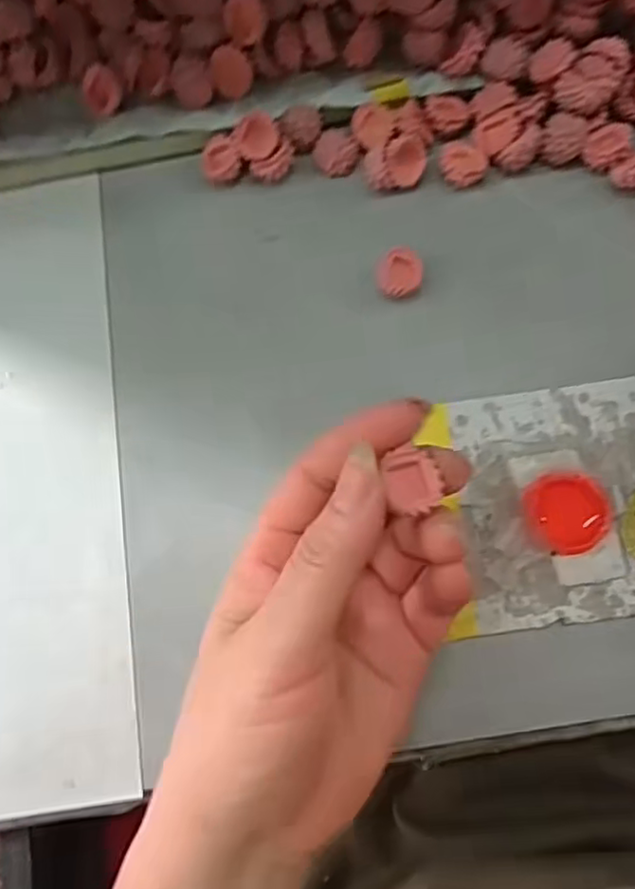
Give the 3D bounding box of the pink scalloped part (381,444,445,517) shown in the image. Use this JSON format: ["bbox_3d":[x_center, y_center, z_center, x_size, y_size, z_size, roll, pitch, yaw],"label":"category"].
[{"bbox_3d":[0.028,0.010,0.181,0.016,0.005,0.019,-13,80,2],"label":"pink scalloped part"}]

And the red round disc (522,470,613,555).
[{"bbox_3d":[0.093,0.025,0.232,0.030,0.007,0.030,-15,74,0],"label":"red round disc"}]

